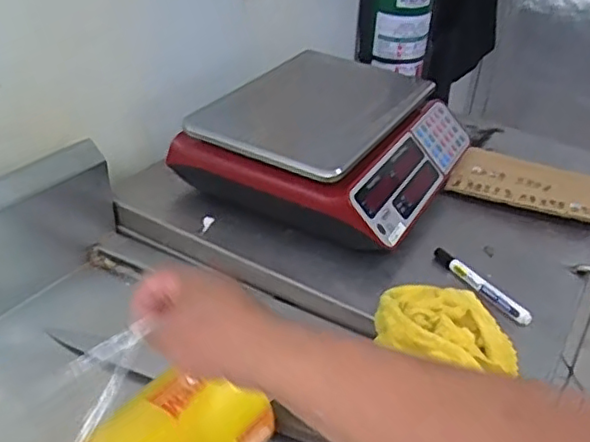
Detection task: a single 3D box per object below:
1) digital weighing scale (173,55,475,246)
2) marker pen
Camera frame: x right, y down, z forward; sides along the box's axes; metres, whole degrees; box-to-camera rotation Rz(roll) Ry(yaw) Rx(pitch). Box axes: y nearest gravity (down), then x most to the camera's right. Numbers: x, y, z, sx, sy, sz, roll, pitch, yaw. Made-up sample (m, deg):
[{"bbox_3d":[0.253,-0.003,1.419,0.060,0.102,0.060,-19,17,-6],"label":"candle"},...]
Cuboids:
[{"bbox_3d":[0.051,-0.113,0.873,0.312,0.128,0.316,19,36,22],"label":"digital weighing scale"},{"bbox_3d":[0.215,0.073,0.716,0.015,0.018,0.143,-16,39,-28],"label":"marker pen"}]

